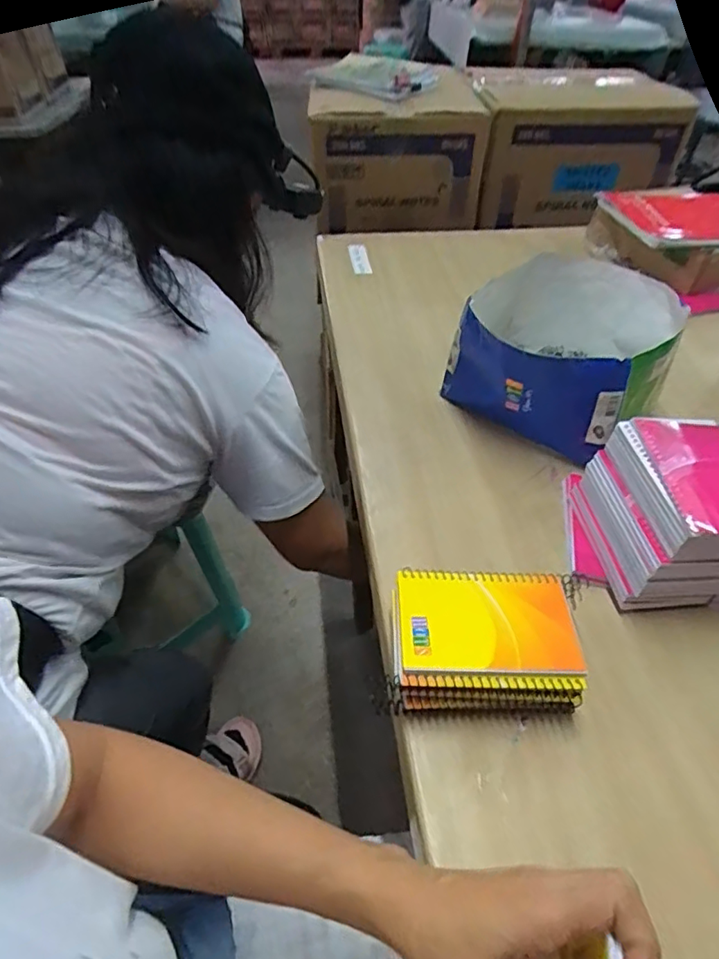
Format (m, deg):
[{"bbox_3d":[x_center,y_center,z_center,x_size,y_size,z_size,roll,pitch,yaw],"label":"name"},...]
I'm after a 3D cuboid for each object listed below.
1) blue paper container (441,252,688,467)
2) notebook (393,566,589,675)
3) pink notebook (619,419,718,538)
[{"bbox_3d":[0.231,-0.150,0.635,0.215,0.118,0.213,27,49,22],"label":"blue paper container"},{"bbox_3d":[0.096,0.105,0.412,0.129,0.008,0.082,2,45,-2],"label":"notebook"},{"bbox_3d":[0.280,-0.006,0.449,0.084,0.009,0.127,-1,45,-4],"label":"pink notebook"}]

